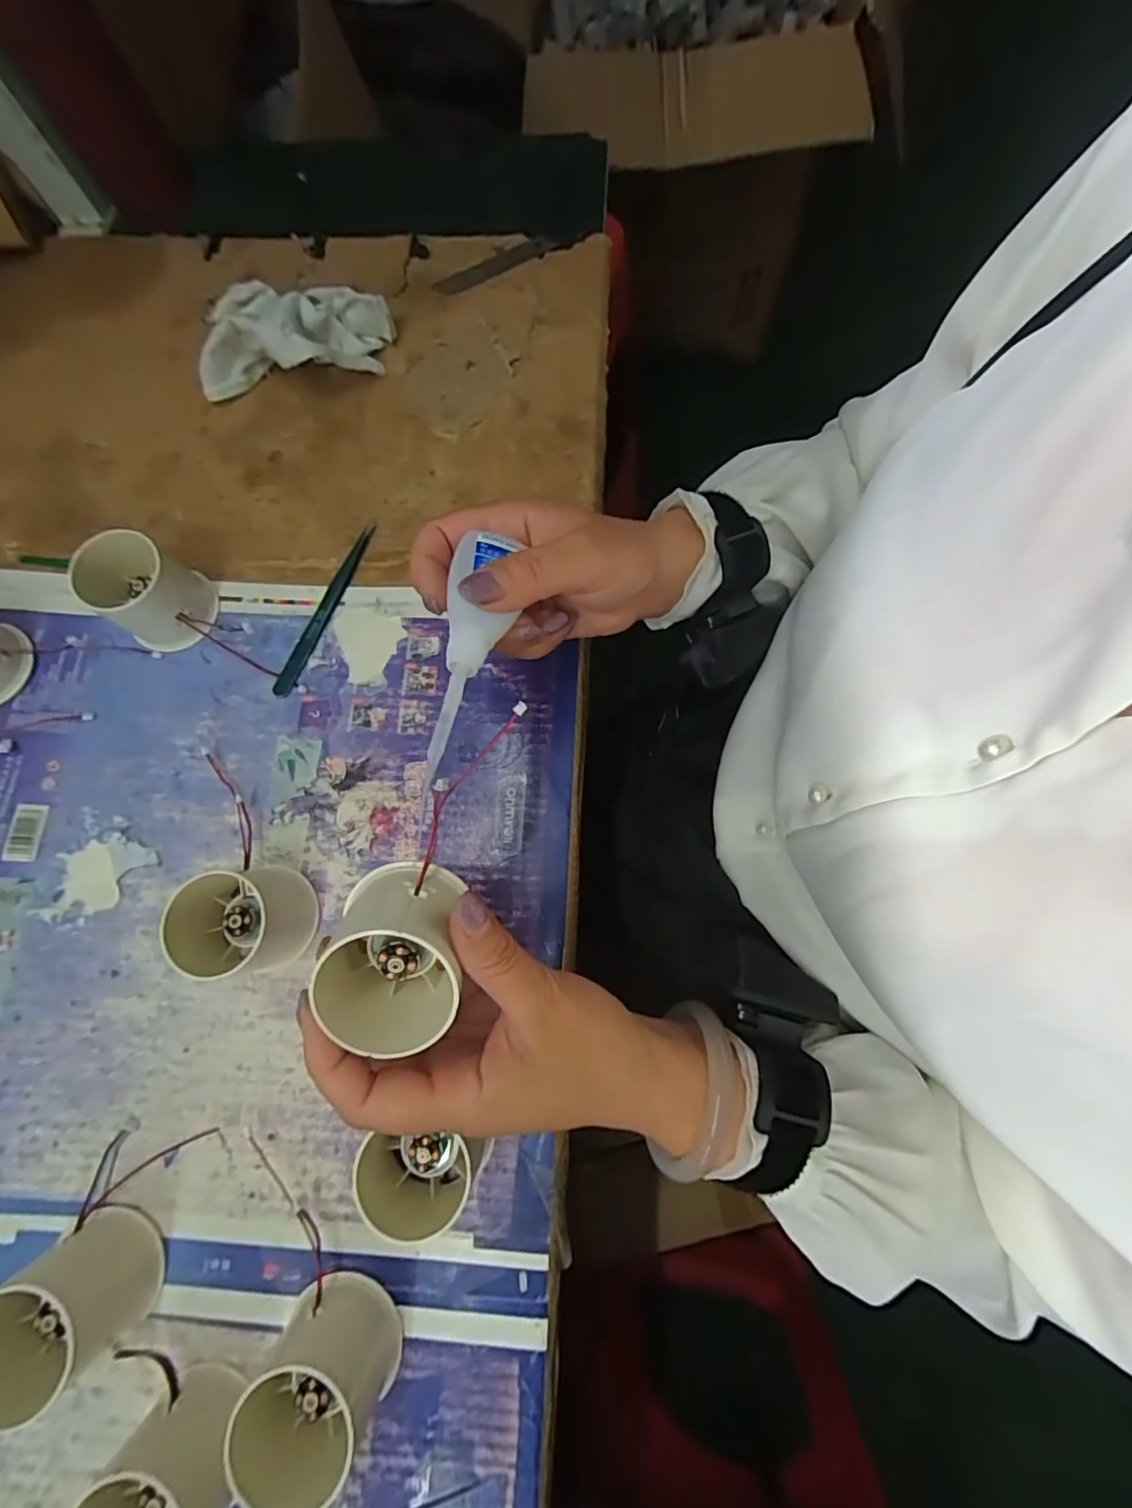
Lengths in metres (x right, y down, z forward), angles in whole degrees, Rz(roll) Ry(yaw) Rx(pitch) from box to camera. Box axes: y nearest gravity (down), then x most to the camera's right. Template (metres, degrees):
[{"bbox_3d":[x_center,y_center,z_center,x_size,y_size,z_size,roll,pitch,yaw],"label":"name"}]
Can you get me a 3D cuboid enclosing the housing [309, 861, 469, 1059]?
[{"bbox_3d":[-0.066,0.080,0.216,0.057,0.050,0.061,12,103,-12],"label":"housing"}]

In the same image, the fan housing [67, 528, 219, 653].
[{"bbox_3d":[-0.251,-0.098,0.333,0.066,0.050,0.057,34,79,8],"label":"fan housing"}]

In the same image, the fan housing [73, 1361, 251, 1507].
[{"bbox_3d":[-0.166,0.304,0.230,0.050,0.048,0.051,34,79,8],"label":"fan housing"}]

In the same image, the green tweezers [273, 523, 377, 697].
[{"bbox_3d":[-0.153,-0.094,0.356,0.012,0.004,0.127,22,78,6],"label":"green tweezers"}]

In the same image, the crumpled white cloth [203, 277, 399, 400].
[{"bbox_3d":[-0.188,-0.293,0.381,0.131,0.045,0.085,-5,76,0],"label":"crumpled white cloth"}]

